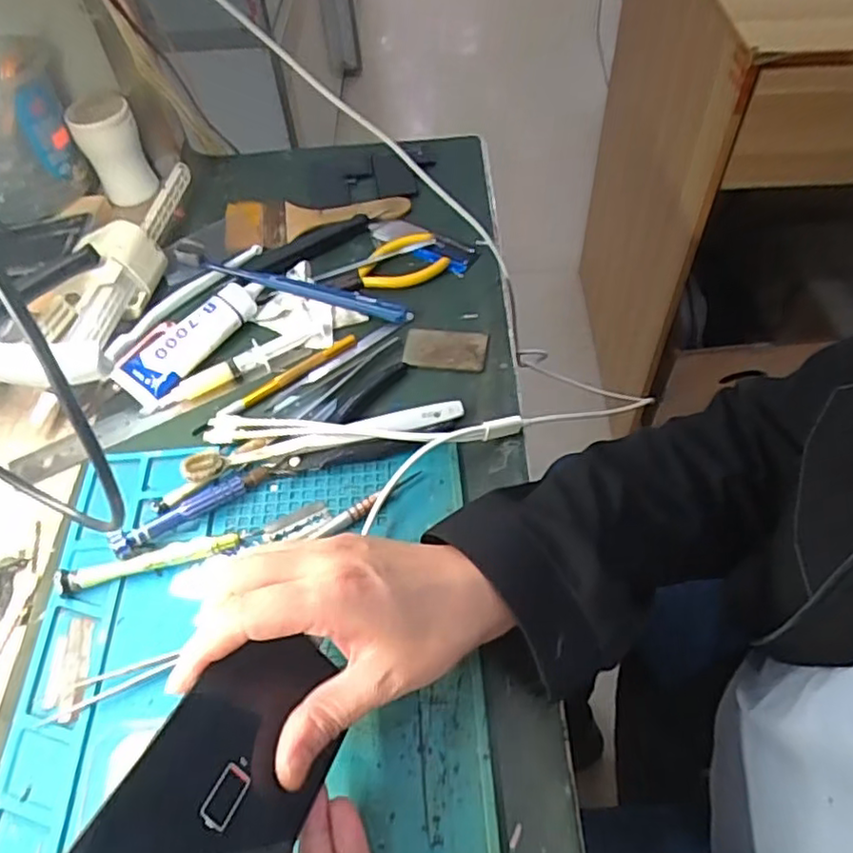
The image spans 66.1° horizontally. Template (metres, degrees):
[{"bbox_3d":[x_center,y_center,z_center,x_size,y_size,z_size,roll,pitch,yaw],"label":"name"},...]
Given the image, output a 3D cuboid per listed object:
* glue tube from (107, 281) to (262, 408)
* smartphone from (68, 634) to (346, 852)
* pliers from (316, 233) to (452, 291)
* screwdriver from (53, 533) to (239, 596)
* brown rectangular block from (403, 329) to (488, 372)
[{"bbox_3d":[-0.181,-0.073,0.496,0.052,0.025,0.121,33,61,24],"label":"glue tube"},{"bbox_3d":[-0.079,0.148,0.251,0.072,0.013,0.147,48,33,-10],"label":"smartphone"},{"bbox_3d":[-0.032,-0.130,0.537,0.099,0.014,0.047,-22,56,-13],"label":"pliers"},{"bbox_3d":[-0.165,0.082,0.392,0.104,0.014,0.013,-14,54,-7],"label":"screwdriver"},{"bbox_3d":[0.015,-0.060,0.489,0.059,0.005,0.037,4,54,5],"label":"brown rectangular block"}]

